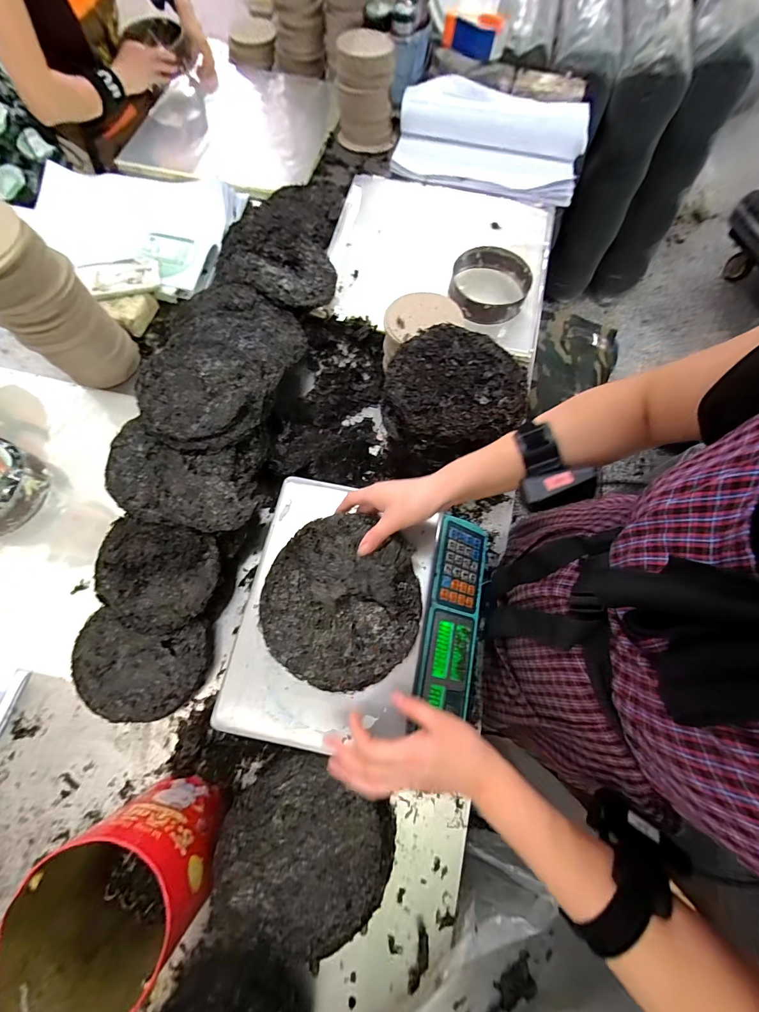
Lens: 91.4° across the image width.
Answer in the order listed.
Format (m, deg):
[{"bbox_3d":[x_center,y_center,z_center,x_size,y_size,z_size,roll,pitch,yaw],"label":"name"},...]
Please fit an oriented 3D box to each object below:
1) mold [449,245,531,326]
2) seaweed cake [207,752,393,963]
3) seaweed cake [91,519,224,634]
[{"bbox_3d":[0.249,-0.499,0.847,0.178,0.057,0.179,11,71,2],"label":"mold"},{"bbox_3d":[-0.095,0.430,0.459,0.198,0.020,0.186,0,71,-1],"label":"seaweed cake"},{"bbox_3d":[-0.358,0.110,0.587,0.193,0.020,0.168,14,88,3],"label":"seaweed cake"}]

